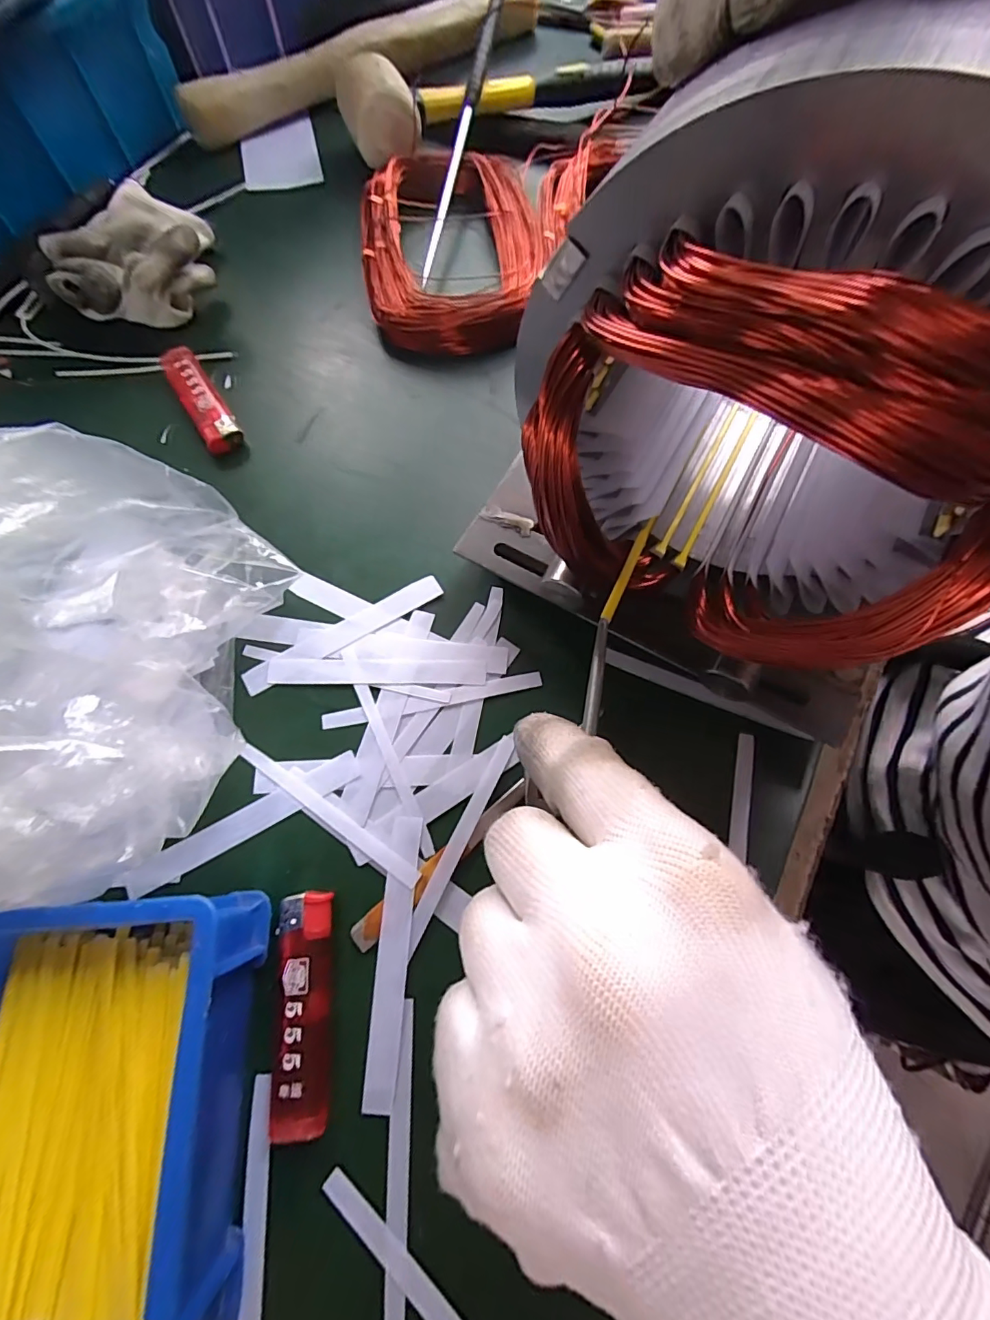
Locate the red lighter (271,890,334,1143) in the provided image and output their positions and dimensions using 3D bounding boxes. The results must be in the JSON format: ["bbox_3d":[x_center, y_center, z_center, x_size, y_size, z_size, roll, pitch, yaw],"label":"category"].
[{"bbox_3d":[-0.077,0.139,0.202,0.020,0.010,0.082,-4,71,-2],"label":"red lighter"}]

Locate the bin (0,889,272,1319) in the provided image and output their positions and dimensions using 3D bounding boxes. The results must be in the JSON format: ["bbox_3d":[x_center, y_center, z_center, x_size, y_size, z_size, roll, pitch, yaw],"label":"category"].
[{"bbox_3d":[-0.146,0.160,0.170,0.109,0.052,0.142,-3,71,-2],"label":"bin"}]

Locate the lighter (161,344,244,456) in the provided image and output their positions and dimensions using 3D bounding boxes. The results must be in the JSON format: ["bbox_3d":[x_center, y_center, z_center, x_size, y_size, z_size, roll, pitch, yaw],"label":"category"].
[{"bbox_3d":[-0.180,-0.160,0.307,0.021,0.013,0.086,-32,74,-11],"label":"lighter"}]

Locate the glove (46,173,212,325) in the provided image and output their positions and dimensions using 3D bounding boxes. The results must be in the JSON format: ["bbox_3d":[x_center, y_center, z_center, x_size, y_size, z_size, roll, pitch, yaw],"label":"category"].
[{"bbox_3d":[-0.235,-0.264,0.327,0.095,0.044,0.102,-17,72,-7],"label":"glove"}]

